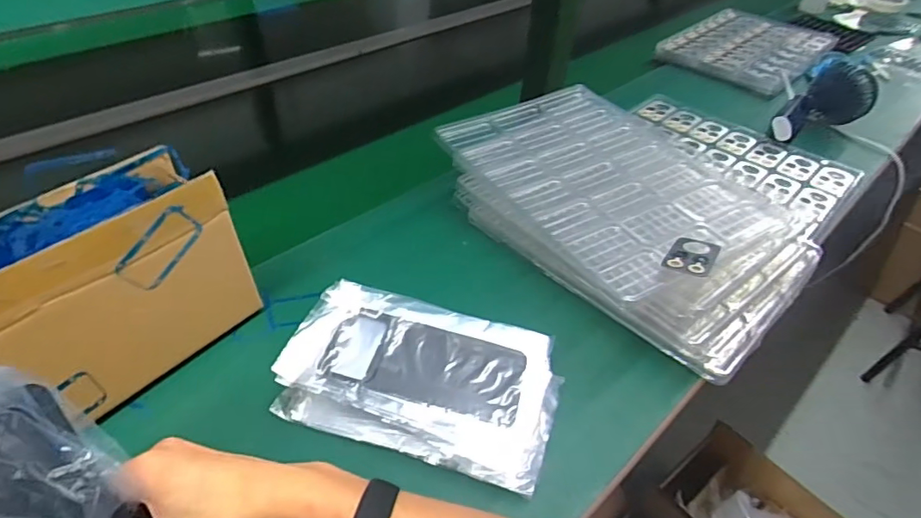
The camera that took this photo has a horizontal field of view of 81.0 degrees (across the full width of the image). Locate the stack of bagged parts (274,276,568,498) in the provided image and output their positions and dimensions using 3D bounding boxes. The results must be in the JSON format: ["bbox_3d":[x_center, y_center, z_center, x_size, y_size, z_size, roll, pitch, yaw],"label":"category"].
[{"bbox_3d":[-0.029,0.092,0.438,0.212,0.040,0.123,14,44,12],"label":"stack of bagged parts"}]

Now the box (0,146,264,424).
[{"bbox_3d":[-0.275,0.021,0.422,0.086,0.156,0.186,29,49,26],"label":"box"}]

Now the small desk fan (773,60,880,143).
[{"bbox_3d":[0.506,-0.212,0.744,0.097,0.073,0.157,31,49,27],"label":"small desk fan"}]

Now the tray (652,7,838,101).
[{"bbox_3d":[0.523,-0.386,0.987,0.234,0.031,0.304,35,51,30],"label":"tray"}]

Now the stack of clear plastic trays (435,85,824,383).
[{"bbox_3d":[0.171,-0.054,0.584,0.260,0.075,0.378,-24,49,-27],"label":"stack of clear plastic trays"}]

